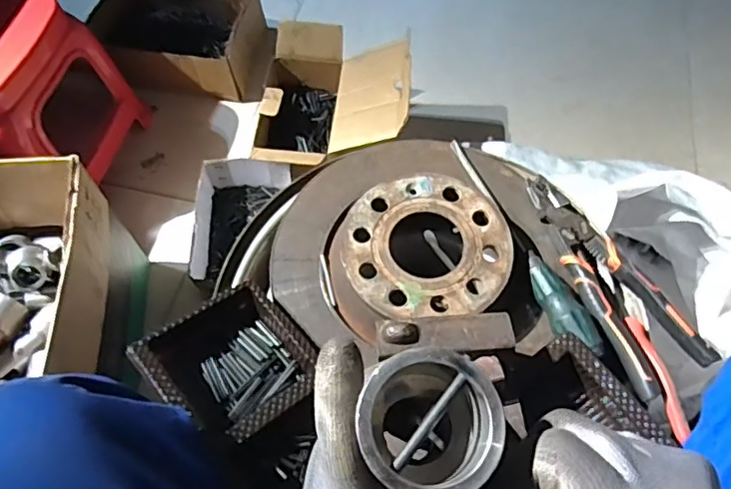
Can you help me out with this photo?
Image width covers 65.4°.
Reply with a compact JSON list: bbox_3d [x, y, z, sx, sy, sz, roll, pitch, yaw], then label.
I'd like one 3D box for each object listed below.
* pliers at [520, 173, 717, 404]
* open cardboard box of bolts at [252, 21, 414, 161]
[{"bbox_3d":[0.223,0.025,0.516,0.076,0.021,0.215,-18,62,-10],"label":"pliers"},{"bbox_3d":[-0.053,-0.216,0.948,0.238,0.152,0.250,4,61,2],"label":"open cardboard box of bolts"}]

